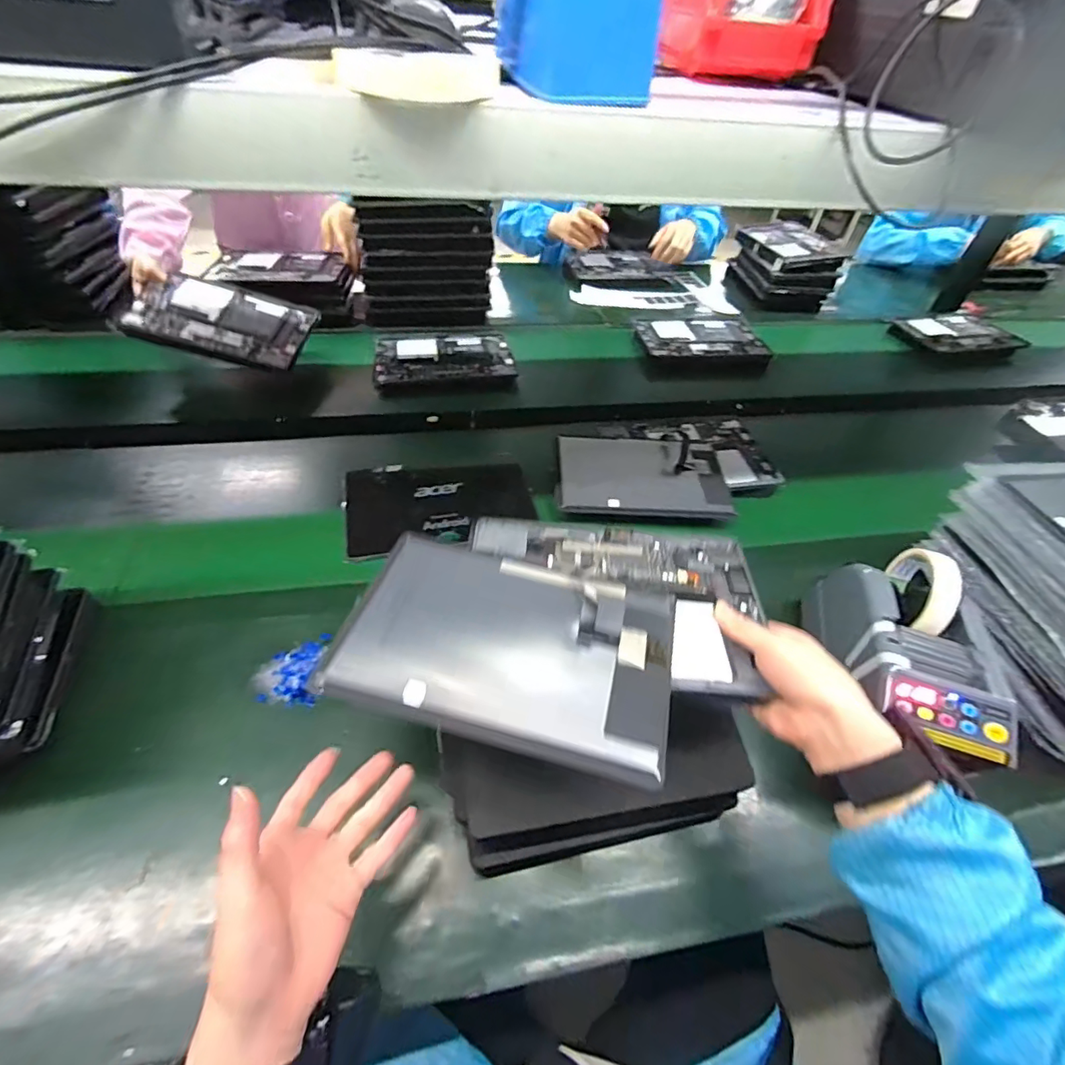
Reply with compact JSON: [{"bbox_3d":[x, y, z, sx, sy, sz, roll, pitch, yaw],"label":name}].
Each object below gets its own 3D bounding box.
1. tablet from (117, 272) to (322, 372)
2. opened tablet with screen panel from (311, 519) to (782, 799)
[{"bbox_3d":[-0.513,-0.351,0.845,0.258,0.024,0.171,14,57,-11],"label":"tablet"},{"bbox_3d":[0.025,0.061,0.417,0.308,0.039,0.234,13,48,6],"label":"opened tablet with screen panel"}]

